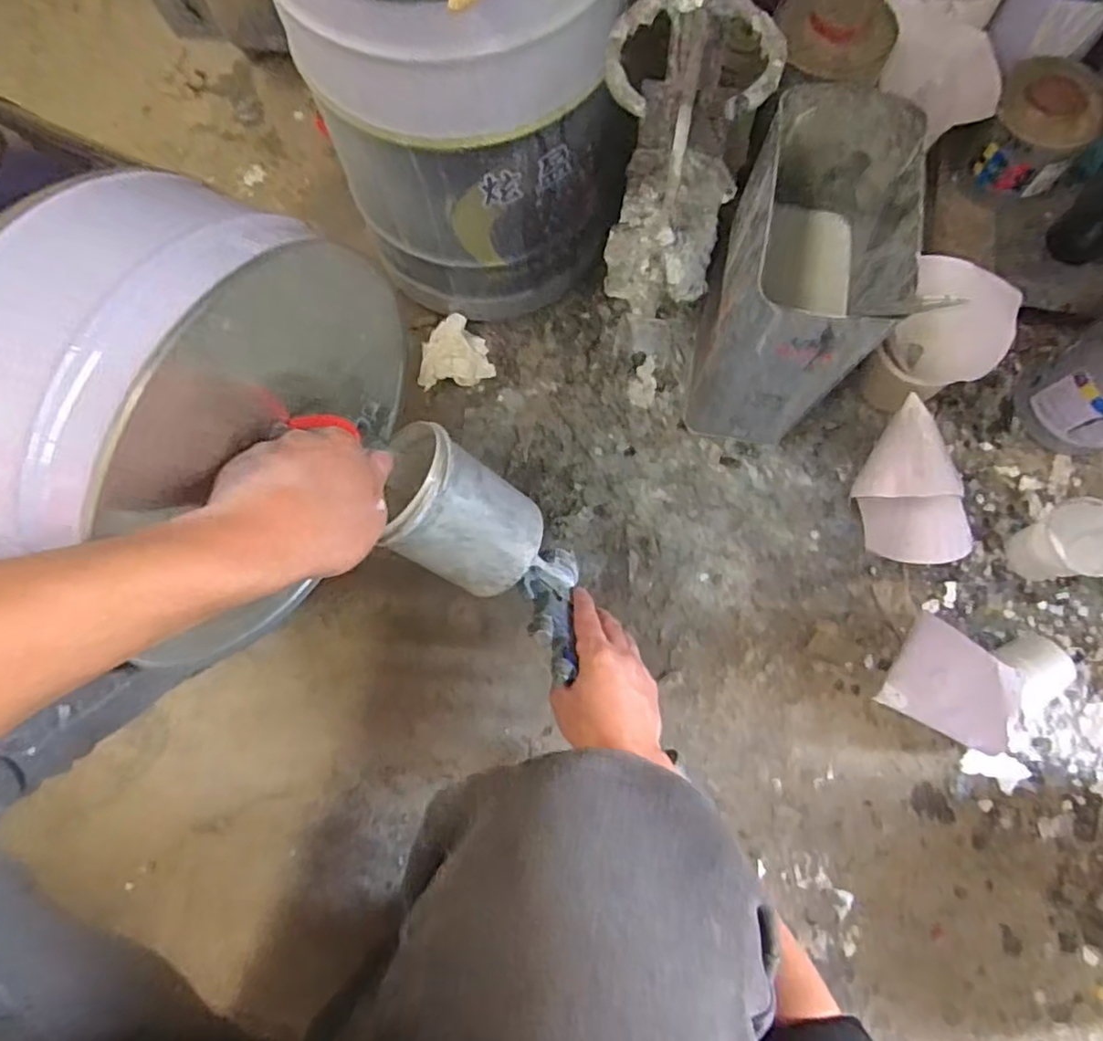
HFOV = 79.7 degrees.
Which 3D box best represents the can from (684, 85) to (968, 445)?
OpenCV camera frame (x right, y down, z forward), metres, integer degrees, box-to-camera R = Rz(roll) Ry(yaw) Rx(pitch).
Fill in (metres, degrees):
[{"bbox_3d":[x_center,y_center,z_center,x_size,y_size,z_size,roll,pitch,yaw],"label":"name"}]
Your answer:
[{"bbox_3d":[0.204,-0.190,0.576,0.105,0.264,0.184,12,78,6],"label":"can"}]

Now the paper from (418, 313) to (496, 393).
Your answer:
[{"bbox_3d":[-0.103,-0.179,0.701,0.075,0.033,0.069,-6,77,2],"label":"paper"}]

